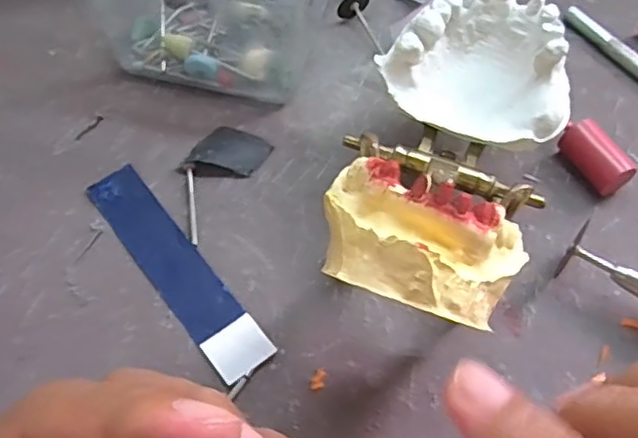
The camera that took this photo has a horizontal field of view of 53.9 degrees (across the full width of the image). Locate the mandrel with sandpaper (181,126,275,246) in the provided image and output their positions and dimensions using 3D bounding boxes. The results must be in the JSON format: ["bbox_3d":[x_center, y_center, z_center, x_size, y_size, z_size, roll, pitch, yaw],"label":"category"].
[{"bbox_3d":[-0.045,-0.018,0.261,0.028,0.006,0.057,26,60,13],"label":"mandrel with sandpaper"}]

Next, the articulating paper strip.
[{"bbox_3d":[-0.054,0.018,0.238,0.021,0.004,0.101,-33,65,-21],"label":"articulating paper strip"}]

